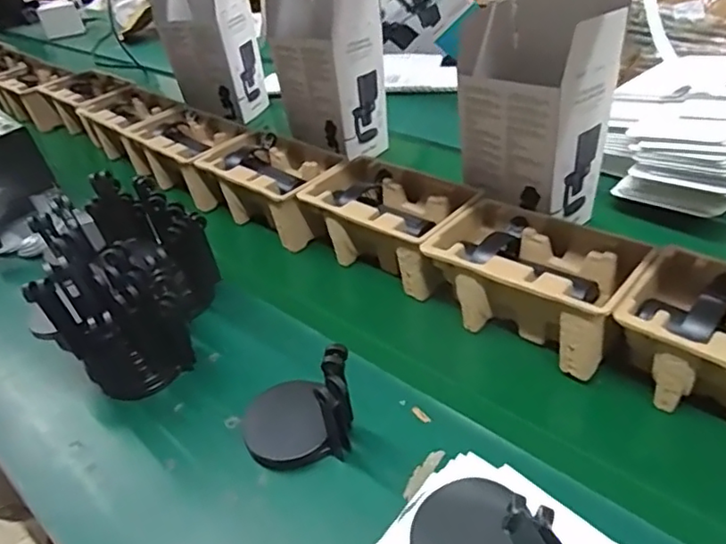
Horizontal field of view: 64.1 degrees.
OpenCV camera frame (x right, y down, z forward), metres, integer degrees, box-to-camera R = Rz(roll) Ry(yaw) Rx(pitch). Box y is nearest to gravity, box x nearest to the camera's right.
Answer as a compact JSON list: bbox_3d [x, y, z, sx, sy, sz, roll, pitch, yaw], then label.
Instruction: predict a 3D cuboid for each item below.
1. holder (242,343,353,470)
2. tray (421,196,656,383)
[{"bbox_3d":[-0.067,0.121,0.579,0.106,0.127,0.094,-6,40,-1],"label":"holder"},{"bbox_3d":[0.198,0.006,0.684,0.231,0.102,0.144,30,52,35],"label":"tray"}]

